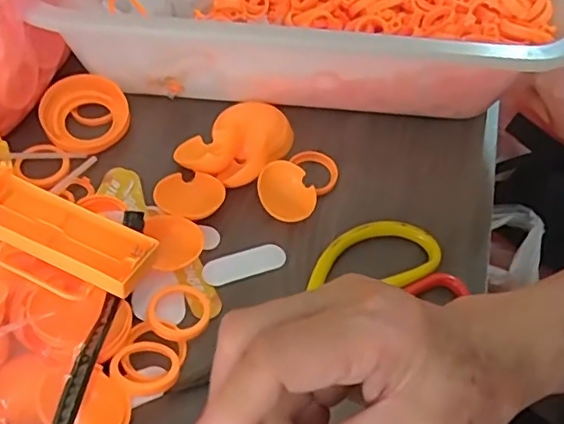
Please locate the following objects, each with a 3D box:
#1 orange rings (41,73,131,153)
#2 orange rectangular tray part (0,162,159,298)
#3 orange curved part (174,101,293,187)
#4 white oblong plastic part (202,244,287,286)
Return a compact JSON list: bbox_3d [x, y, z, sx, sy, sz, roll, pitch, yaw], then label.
[{"bbox_3d":[-0.137,-0.067,0.404,0.059,0.020,0.059,5,66,-13],"label":"orange rings"},{"bbox_3d":[-0.118,0.008,0.300,0.108,0.018,0.037,23,56,12],"label":"orange rectangular tray part"},{"bbox_3d":[-0.027,-0.051,0.392,0.059,0.025,0.076,25,57,13],"label":"orange curved part"},{"bbox_3d":[-0.022,0.031,0.350,0.051,0.004,0.016,-16,57,-15],"label":"white oblong plastic part"}]

